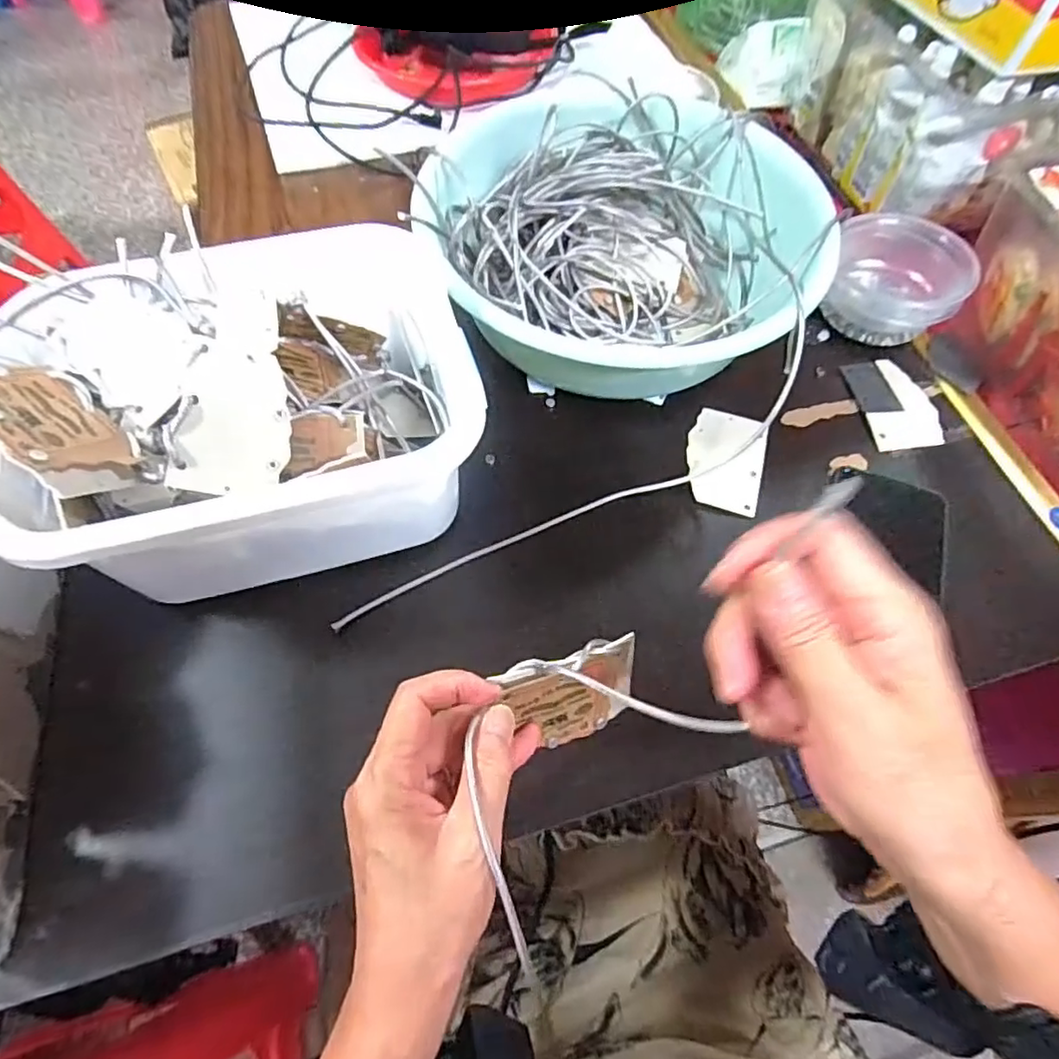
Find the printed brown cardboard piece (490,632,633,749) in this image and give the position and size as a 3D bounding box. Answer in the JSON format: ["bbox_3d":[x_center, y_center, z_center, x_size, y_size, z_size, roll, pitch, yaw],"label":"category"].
[{"bbox_3d":[0.024,0.087,0.322,0.074,0.055,0.011,-18,34,-23],"label":"printed brown cardboard piece"}]

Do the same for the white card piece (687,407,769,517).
[{"bbox_3d":[0.146,-0.053,0.461,0.054,0.005,0.086,12,63,9],"label":"white card piece"}]

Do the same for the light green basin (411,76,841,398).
[{"bbox_3d":[0.070,-0.217,0.494,0.291,0.100,0.260,-26,66,-14],"label":"light green basin"}]

